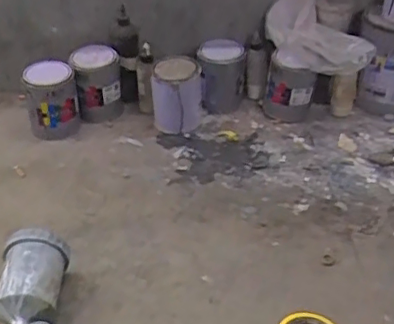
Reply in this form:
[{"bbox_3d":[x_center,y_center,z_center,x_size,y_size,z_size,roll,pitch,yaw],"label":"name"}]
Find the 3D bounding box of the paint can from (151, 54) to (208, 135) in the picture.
[{"bbox_3d":[-0.042,-0.155,1.301,0.102,0.130,0.103,0,37,0],"label":"paint can"}]

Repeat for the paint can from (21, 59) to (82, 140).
[{"bbox_3d":[-0.309,-0.139,1.244,0.104,0.126,0.109,-9,38,-12],"label":"paint can"}]

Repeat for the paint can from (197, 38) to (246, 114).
[{"bbox_3d":[0.056,-0.201,1.355,0.107,0.136,0.129,3,37,4],"label":"paint can"}]

